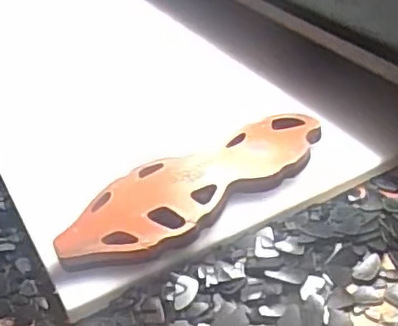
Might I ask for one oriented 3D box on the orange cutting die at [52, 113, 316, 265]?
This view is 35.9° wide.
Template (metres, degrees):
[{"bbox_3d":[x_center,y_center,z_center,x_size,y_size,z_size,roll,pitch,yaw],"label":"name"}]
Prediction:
[{"bbox_3d":[-0.002,0.026,0.664,0.314,0.019,0.121,-22,43,-18],"label":"orange cutting die"}]

